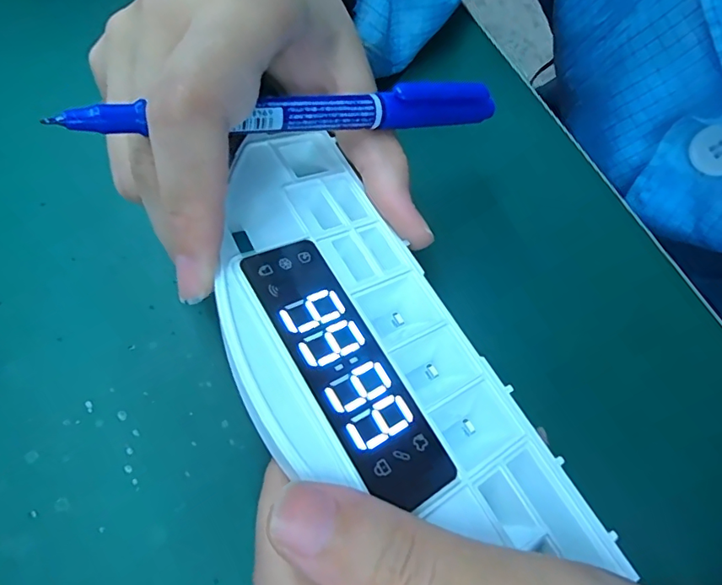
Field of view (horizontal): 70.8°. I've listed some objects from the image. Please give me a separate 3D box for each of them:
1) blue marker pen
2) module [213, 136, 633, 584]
[{"bbox_3d":[-0.013,-0.052,0.145,0.130,0.011,0.008,-13,67,-26],"label":"blue marker pen"},{"bbox_3d":[-0.002,0.021,0.142,0.068,0.025,0.147,-22,71,-36],"label":"module"}]

